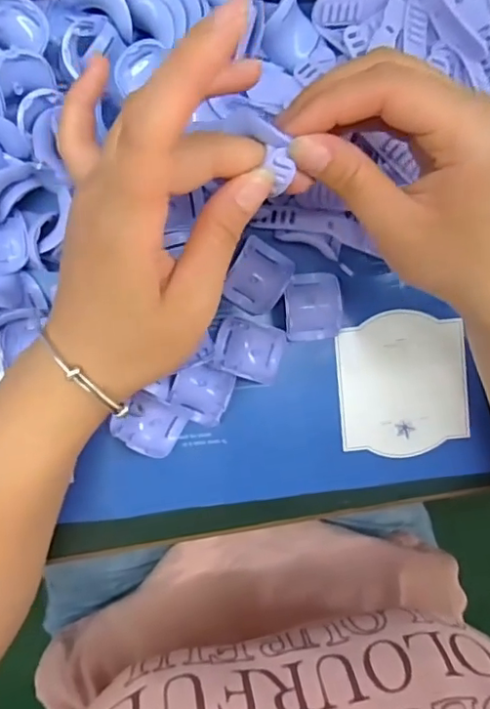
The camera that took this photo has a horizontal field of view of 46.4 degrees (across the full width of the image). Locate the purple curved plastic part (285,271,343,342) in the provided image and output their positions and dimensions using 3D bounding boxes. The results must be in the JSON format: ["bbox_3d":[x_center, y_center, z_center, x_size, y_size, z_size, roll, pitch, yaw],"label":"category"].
[{"bbox_3d":[0.037,-0.027,0.318,0.030,0.017,0.037,-4,91,-8],"label":"purple curved plastic part"}]

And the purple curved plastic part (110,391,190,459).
[{"bbox_3d":[-0.051,0.038,0.308,0.033,0.018,0.029,30,87,-7],"label":"purple curved plastic part"}]

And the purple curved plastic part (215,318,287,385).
[{"bbox_3d":[0.003,-0.003,0.316,0.037,0.014,0.031,18,89,-8],"label":"purple curved plastic part"}]

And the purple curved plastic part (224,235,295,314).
[{"bbox_3d":[0.008,-0.042,0.316,0.030,0.006,0.037,29,87,-7],"label":"purple curved plastic part"}]

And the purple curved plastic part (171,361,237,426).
[{"bbox_3d":[-0.023,0.021,0.312,0.030,0.014,0.033,18,89,-8],"label":"purple curved plastic part"}]

